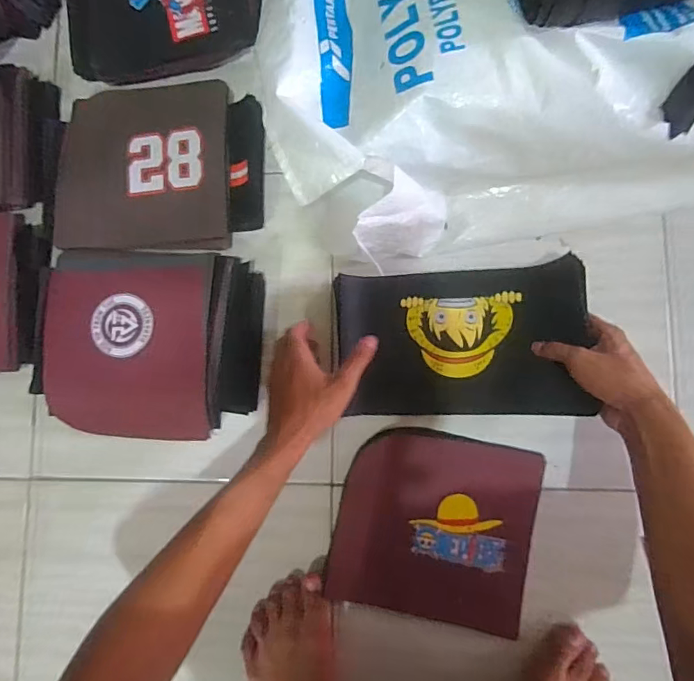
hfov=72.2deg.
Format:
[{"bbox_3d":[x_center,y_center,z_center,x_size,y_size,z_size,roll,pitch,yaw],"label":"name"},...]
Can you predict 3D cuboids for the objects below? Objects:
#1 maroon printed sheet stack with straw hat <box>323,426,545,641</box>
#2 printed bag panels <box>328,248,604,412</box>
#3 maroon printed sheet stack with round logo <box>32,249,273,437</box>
[{"bbox_3d":[0.101,0.213,0.551,0.218,0.024,0.204,11,85,7],"label":"maroon printed sheet stack with straw hat"},{"bbox_3d":[0.128,0.003,0.548,0.270,0.068,0.170,-3,87,5],"label":"printed bag panels"},{"bbox_3d":[-0.251,0.005,0.592,0.284,0.035,0.229,2,84,6],"label":"maroon printed sheet stack with round logo"}]

